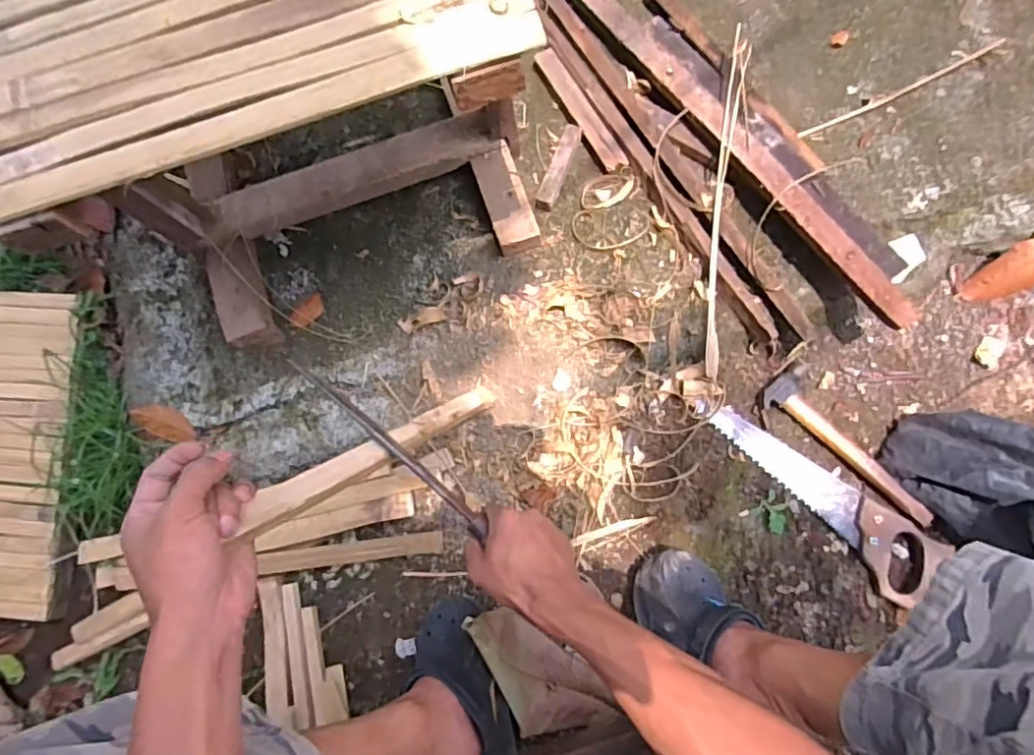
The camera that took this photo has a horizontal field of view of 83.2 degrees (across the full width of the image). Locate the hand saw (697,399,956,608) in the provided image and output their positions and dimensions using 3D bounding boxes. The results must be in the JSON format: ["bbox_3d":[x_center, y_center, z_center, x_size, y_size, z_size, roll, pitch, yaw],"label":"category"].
[{"bbox_3d":[0.376,0.148,0.743,0.339,0.032,0.089,38,86,8],"label":"hand saw"}]

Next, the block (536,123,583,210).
[{"bbox_3d":[0.060,-0.294,0.814,0.025,0.025,0.122,23,84,7],"label":"block"}]

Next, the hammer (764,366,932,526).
[{"bbox_3d":[0.436,0.083,0.751,0.244,0.030,0.068,40,87,8],"label":"hammer"}]

